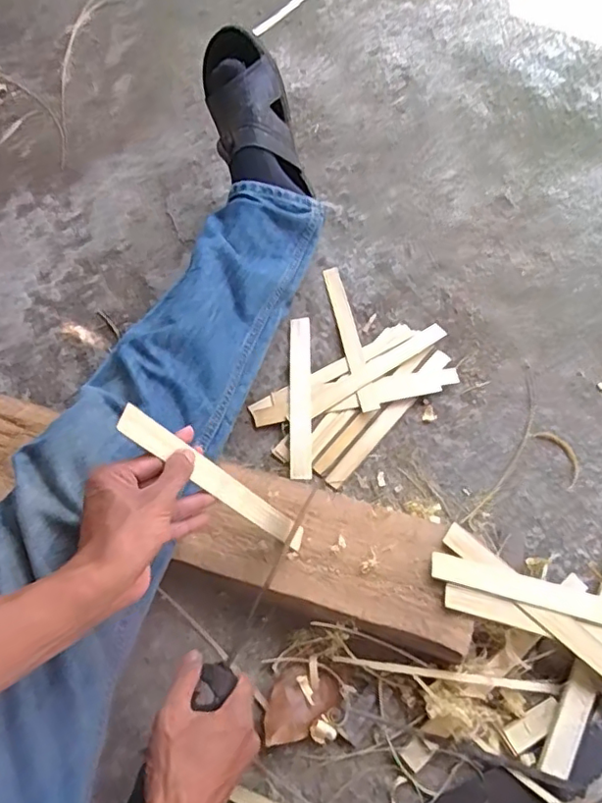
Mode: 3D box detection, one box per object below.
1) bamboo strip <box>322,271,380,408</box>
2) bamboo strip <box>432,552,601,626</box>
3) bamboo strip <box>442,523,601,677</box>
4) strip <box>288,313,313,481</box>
[{"bbox_3d":[0.063,-0.086,0.755,0.023,0.010,0.222,-11,66,-4],"label":"bamboo strip"},{"bbox_3d":[0.238,0.190,0.576,0.228,0.007,0.032,17,51,-5],"label":"bamboo strip"},{"bbox_3d":[0.233,0.202,0.566,0.224,0.009,0.028,41,66,10],"label":"bamboo strip"},{"bbox_3d":[0.000,-0.011,0.719,0.027,0.011,0.224,0,66,0],"label":"strip"}]

